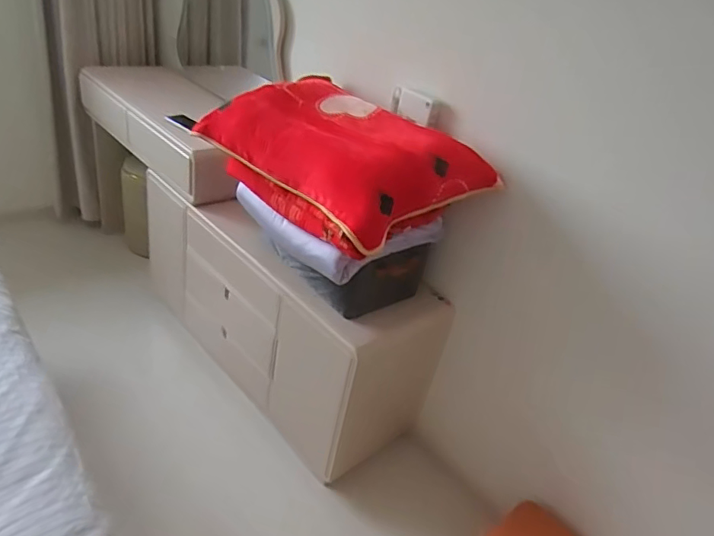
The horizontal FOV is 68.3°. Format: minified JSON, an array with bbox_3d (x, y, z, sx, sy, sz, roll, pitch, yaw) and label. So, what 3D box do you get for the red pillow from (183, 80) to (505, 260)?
[{"bbox_3d":[-0.046,-0.327,1.362,0.688,0.128,0.458,35,50,31],"label":"red pillow"}]

